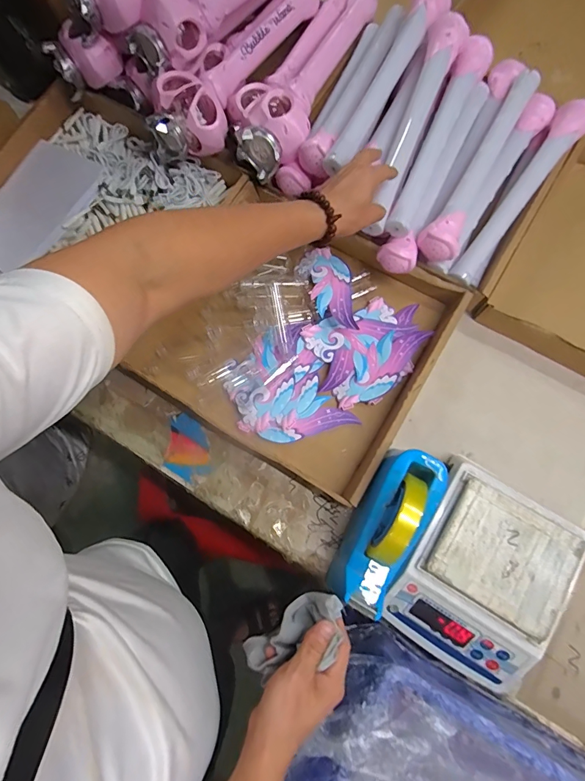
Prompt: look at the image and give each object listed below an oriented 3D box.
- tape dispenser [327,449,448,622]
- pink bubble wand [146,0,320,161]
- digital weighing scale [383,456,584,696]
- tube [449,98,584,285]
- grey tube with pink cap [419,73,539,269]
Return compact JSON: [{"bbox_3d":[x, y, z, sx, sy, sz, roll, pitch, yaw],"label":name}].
[{"bbox_3d":[0.113,0.164,0.485,0.071,0.124,0.187,30,80,8],"label":"tape dispenser"},{"bbox_3d":[-0.084,-0.499,0.609,0.096,0.074,0.358,31,81,8],"label":"pink bubble wand"},{"bbox_3d":[0.232,0.225,0.483,0.185,0.074,0.219,34,79,7],"label":"digital weighing scale"},{"bbox_3d":[0.326,-0.279,0.565,0.052,0.059,0.311,36,81,9],"label":"tube"},{"bbox_3d":[0.269,-0.313,0.563,0.052,0.049,0.323,31,81,8],"label":"grey tube with pink cap"}]

